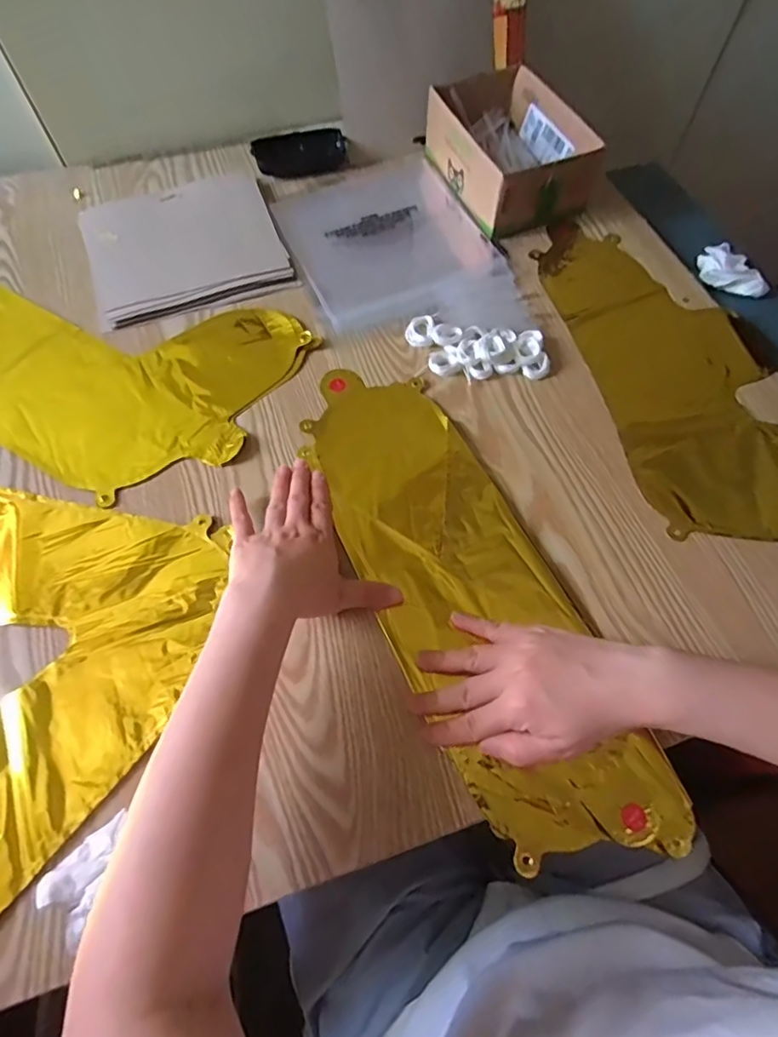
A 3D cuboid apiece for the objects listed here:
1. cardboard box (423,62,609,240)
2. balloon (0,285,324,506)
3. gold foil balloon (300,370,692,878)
[{"bbox_3d":[0.134,-0.414,0.598,0.134,0.068,0.184,-23,66,-11],"label":"cardboard box"},{"bbox_3d":[-0.296,-0.163,0.511,0.386,0.008,0.231,24,66,12],"label":"balloon"},{"bbox_3d":[0.052,0.041,0.412,0.134,0.008,0.419,-23,66,-11],"label":"gold foil balloon"}]

